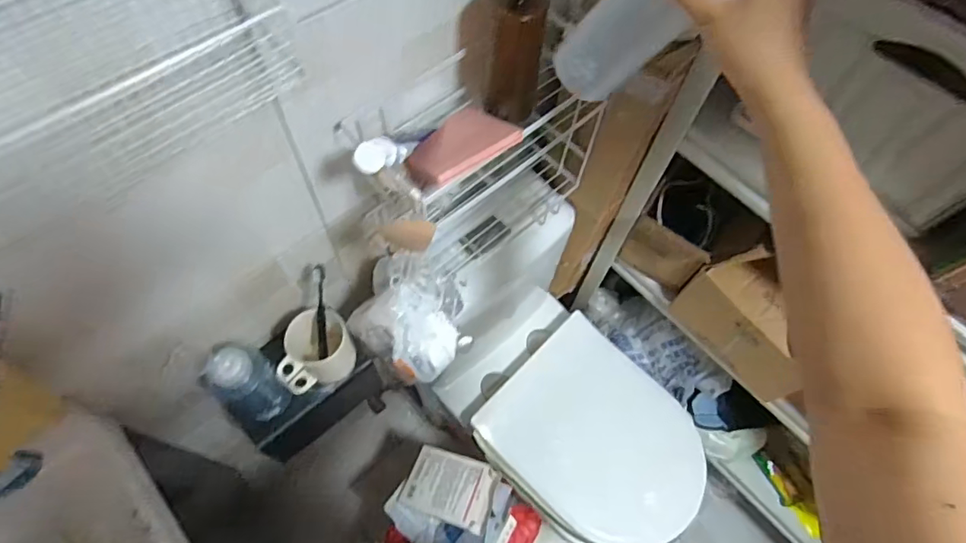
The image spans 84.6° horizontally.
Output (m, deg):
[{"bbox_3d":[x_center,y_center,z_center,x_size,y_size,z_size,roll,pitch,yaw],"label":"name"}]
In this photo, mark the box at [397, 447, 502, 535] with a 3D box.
[{"bbox_3d":[-0.067,0.438,1.081,0.186,0.022,0.125,11,62,24],"label":"box"}]

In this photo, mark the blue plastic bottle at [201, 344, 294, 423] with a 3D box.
[{"bbox_3d":[-0.316,0.149,0.710,0.084,0.140,0.072,17,64,6],"label":"blue plastic bottle"}]

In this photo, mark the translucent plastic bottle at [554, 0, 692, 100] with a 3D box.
[{"bbox_3d":[0.128,-0.207,0.435,0.056,0.178,0.058,17,61,-23],"label":"translucent plastic bottle"}]

